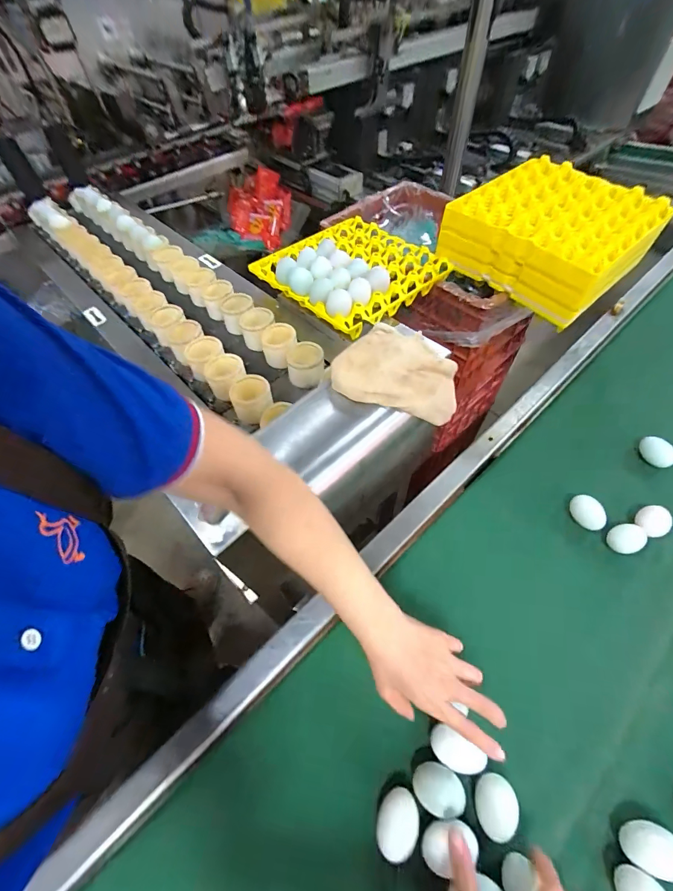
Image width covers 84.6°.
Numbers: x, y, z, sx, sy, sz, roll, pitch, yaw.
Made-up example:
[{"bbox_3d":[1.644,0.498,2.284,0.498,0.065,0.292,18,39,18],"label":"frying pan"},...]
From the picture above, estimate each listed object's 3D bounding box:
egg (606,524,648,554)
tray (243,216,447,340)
[{"bbox_3d":[0.442,0.142,0.565,0.053,0.035,0.044,-19,56,-8],"label":"egg"},{"bbox_3d":[0.029,-0.355,0.726,0.286,0.062,0.288,-40,61,-21],"label":"tray"}]

